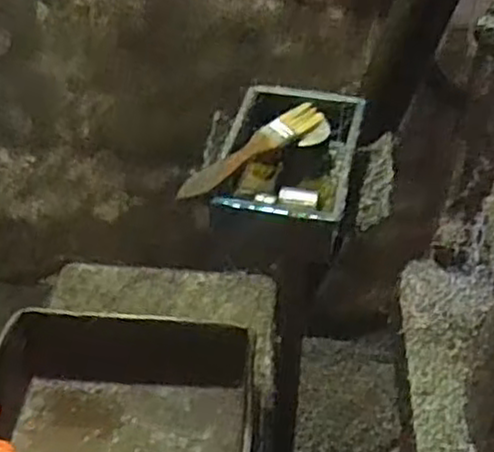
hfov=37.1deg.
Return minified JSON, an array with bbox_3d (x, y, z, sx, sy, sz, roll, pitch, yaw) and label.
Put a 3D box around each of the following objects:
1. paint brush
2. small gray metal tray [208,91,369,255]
[{"bbox_3d":[0.006,-0.058,0.541,0.022,0.019,0.152,30,49,25],"label":"paint brush"},{"bbox_3d":[0.032,-0.041,0.568,0.095,0.066,0.144,11,43,8],"label":"small gray metal tray"}]

